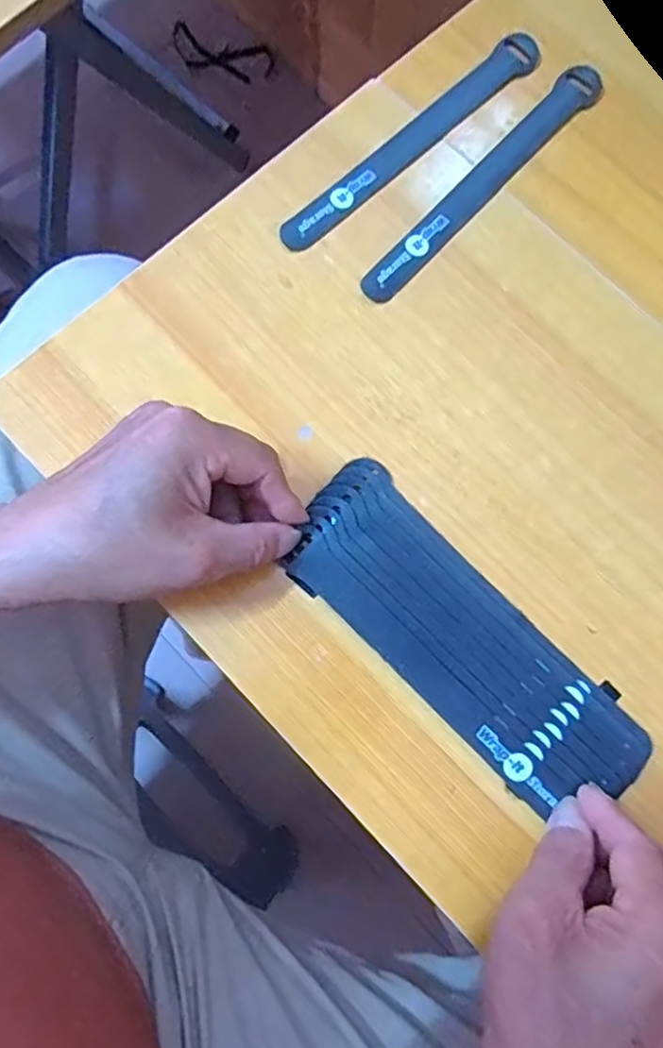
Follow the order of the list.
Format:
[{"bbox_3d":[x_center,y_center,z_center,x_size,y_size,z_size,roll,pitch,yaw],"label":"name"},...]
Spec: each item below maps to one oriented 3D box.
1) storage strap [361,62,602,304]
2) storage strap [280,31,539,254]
[{"bbox_3d":[0.089,-0.199,0.376,0.022,0.007,0.198,41,80,7],"label":"storage strap"},{"bbox_3d":[0.048,-0.225,0.380,0.201,0.004,0.022,-42,82,-9],"label":"storage strap"}]

